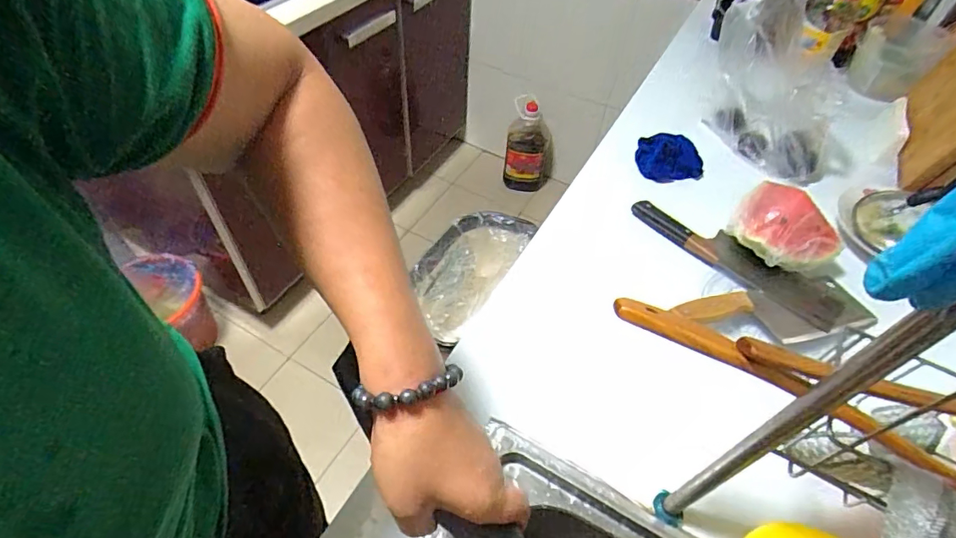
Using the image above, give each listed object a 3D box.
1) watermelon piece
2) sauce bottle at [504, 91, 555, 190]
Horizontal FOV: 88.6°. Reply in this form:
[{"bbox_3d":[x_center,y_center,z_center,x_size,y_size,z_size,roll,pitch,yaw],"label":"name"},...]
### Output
[{"bbox_3d":[0.409,-0.056,0.662,0.108,0.069,0.139,-27,58,-23],"label":"watermelon piece"},{"bbox_3d":[0.195,-0.454,1.814,0.178,0.350,0.150,11,52,5],"label":"sauce bottle"}]

